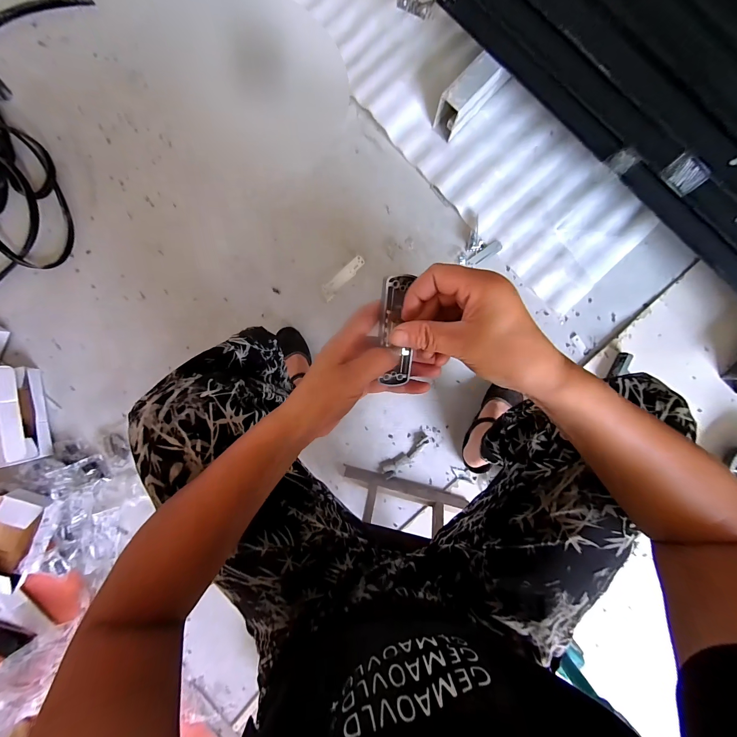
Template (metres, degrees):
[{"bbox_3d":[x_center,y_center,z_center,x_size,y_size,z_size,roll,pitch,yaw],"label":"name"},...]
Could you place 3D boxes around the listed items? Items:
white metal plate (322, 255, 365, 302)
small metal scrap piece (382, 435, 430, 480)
[{"bbox_3d":[-0.064,-0.229,0.796,0.136,0.008,0.035,-44,91,0],"label":"white metal plate"},{"bbox_3d":[0.096,0.223,0.794,0.142,0.020,0.029,-39,91,0],"label":"small metal scrap piece"}]

